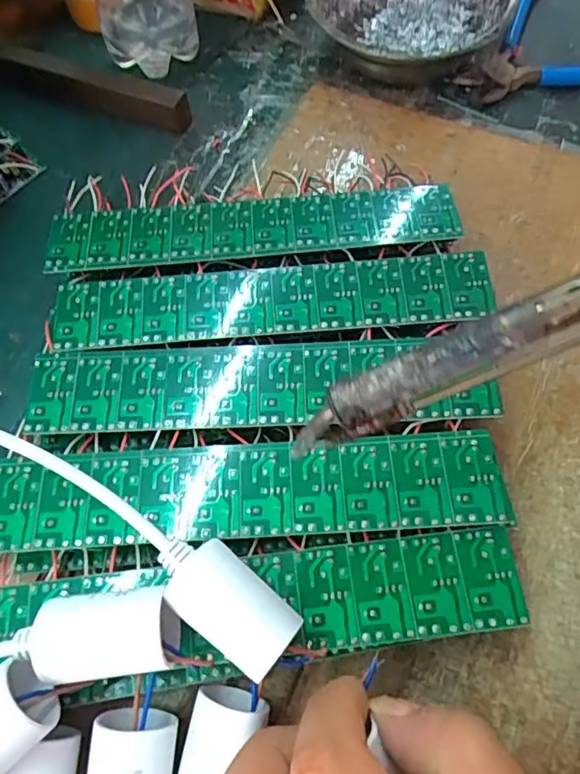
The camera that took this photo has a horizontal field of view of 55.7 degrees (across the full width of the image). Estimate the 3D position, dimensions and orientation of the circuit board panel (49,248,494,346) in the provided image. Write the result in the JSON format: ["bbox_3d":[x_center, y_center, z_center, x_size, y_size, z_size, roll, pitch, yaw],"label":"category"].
[{"bbox_3d":[-0.009,-0.042,0.256,0.200,0.004,0.034,-5,66,-1],"label":"circuit board panel"}]

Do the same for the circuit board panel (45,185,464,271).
[{"bbox_3d":[-0.020,-0.081,0.275,0.199,0.004,0.043,-7,61,-1],"label":"circuit board panel"}]

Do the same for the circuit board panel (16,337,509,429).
[{"bbox_3d":[-0.015,-0.002,0.240,0.199,0.007,0.039,-1,66,1],"label":"circuit board panel"}]

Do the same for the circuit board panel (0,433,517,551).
[{"bbox_3d":[-0.018,0.042,0.219,0.202,0.006,0.038,-2,66,1],"label":"circuit board panel"}]

